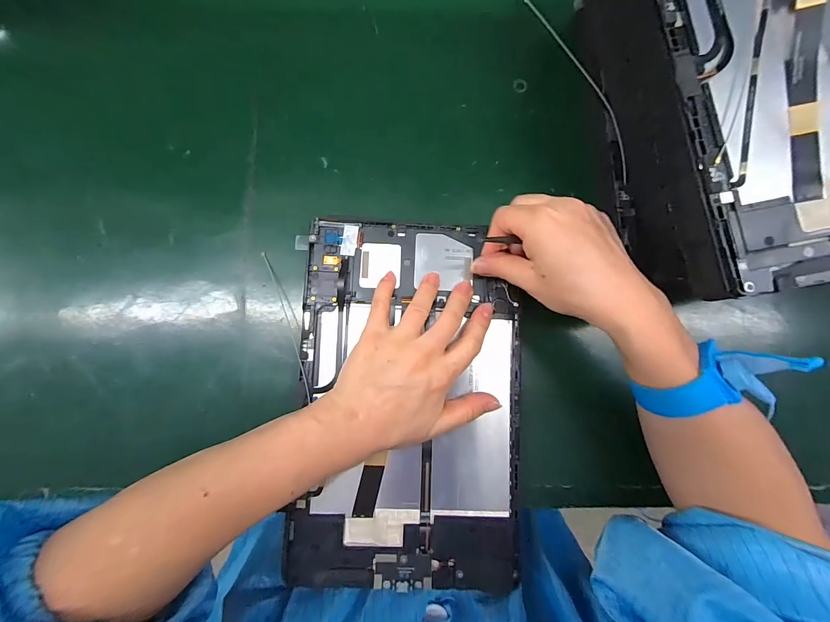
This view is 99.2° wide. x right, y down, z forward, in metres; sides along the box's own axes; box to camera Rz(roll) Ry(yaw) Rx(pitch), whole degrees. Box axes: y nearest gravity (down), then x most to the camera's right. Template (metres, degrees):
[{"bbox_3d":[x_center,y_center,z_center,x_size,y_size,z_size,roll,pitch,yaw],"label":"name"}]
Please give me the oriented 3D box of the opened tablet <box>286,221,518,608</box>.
[{"bbox_3d":[-0.003,0.057,0.238,0.148,0.009,0.236,2,83,-2],"label":"opened tablet"}]

